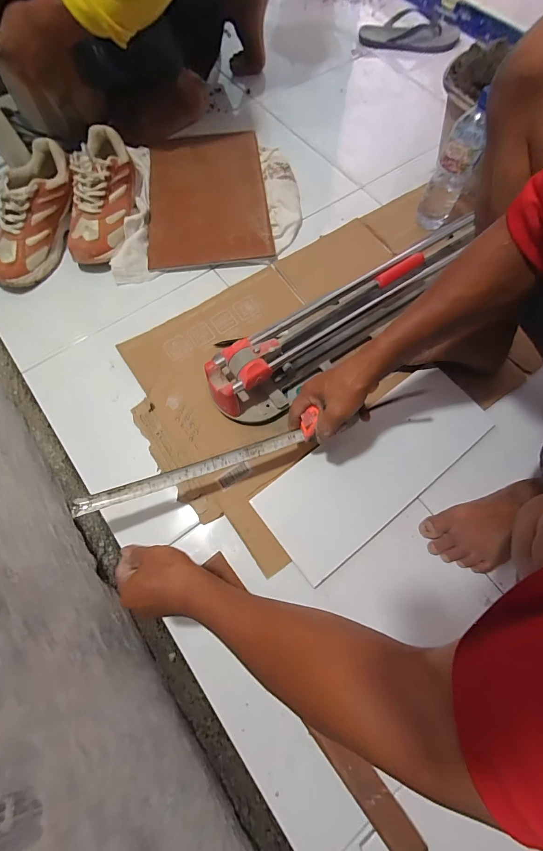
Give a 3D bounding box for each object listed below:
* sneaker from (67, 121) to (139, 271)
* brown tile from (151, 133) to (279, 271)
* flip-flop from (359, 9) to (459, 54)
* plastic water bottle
[{"bbox_3d":[-0.331,-0.441,0.684,0.094,0.116,0.276,6,82,3],"label":"sneaker"},{"bbox_3d":[-0.140,-0.505,0.753,0.246,0.014,0.384,-6,70,-2],"label":"brown tile"},{"bbox_3d":[0.392,-1.130,1.008,0.269,0.047,0.110,6,70,2],"label":"flip-flop"},{"bbox_3d":[0.342,-0.479,0.664,0.068,0.206,0.069,23,71,8],"label":"plastic water bottle"}]

